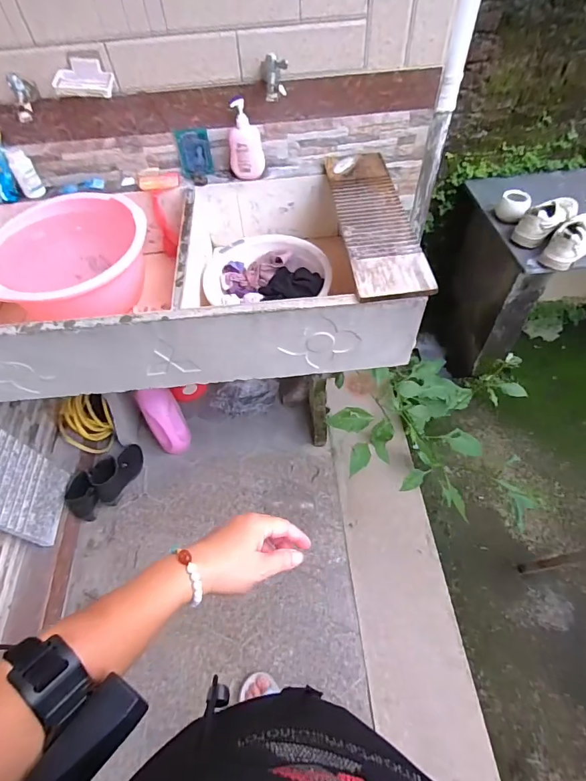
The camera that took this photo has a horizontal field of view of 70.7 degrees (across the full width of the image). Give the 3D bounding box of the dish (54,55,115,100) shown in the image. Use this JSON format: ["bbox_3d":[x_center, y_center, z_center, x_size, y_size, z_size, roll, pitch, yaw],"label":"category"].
[{"bbox_3d":[-0.497,-0.744,0.982,0.129,0.058,0.077,1,56,4],"label":"dish"}]

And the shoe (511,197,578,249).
[{"bbox_3d":[0.806,-0.554,1.304,0.112,0.105,0.229,38,66,25],"label":"shoe"}]

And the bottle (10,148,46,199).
[{"bbox_3d":[-0.747,-0.604,1.159,0.055,0.117,0.034,-27,58,-15],"label":"bottle"}]

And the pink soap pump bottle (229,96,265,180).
[{"bbox_3d":[-0.128,-0.671,1.124,0.091,0.204,0.056,-6,55,-1],"label":"pink soap pump bottle"}]

